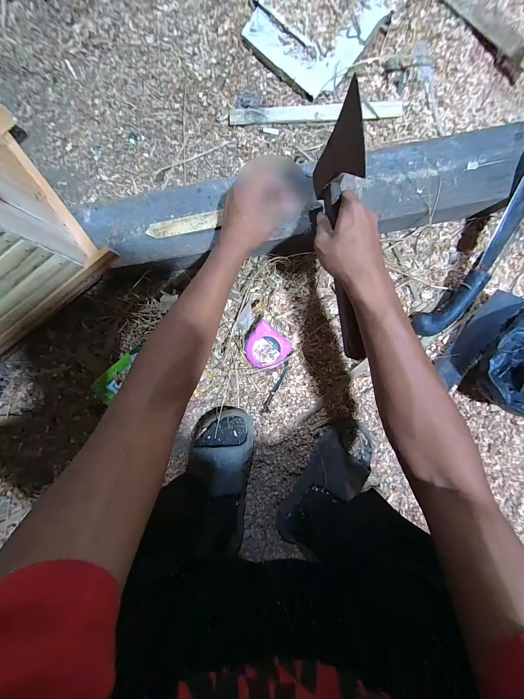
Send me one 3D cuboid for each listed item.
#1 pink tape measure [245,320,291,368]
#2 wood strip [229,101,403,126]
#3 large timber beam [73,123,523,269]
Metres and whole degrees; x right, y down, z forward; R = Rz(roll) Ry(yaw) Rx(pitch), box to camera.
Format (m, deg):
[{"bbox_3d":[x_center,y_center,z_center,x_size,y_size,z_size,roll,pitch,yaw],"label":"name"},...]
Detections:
[{"bbox_3d":[0.008,-0.002,0.469,0.075,0.027,0.071,40,93,-3],"label":"pink tape measure"},{"bbox_3d":[0.095,-0.417,0.446,0.299,0.010,0.031,-3,95,0],"label":"wood strip"},{"bbox_3d":[0.127,-0.247,0.424,0.828,0.064,0.123,-9,95,1],"label":"large timber beam"}]

